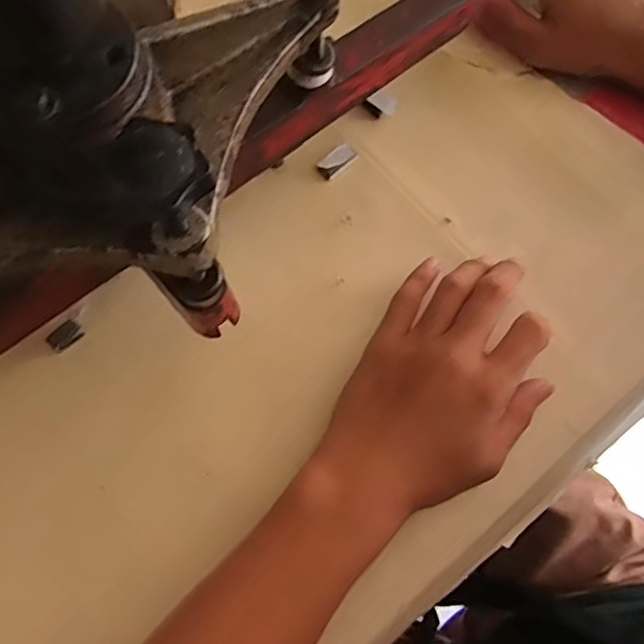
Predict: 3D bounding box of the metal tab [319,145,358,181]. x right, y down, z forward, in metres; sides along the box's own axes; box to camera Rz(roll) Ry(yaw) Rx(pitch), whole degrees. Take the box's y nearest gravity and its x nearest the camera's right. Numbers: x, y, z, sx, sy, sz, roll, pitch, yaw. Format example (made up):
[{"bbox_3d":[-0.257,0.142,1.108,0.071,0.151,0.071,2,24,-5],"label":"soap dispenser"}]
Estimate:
[{"bbox_3d":[0.010,-0.104,0.383,0.026,0.004,0.015,-40,75,-14],"label":"metal tab"}]

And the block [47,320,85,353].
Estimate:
[{"bbox_3d":[-0.146,0.008,0.335,0.019,0.007,0.011,-41,76,-14],"label":"block"}]

